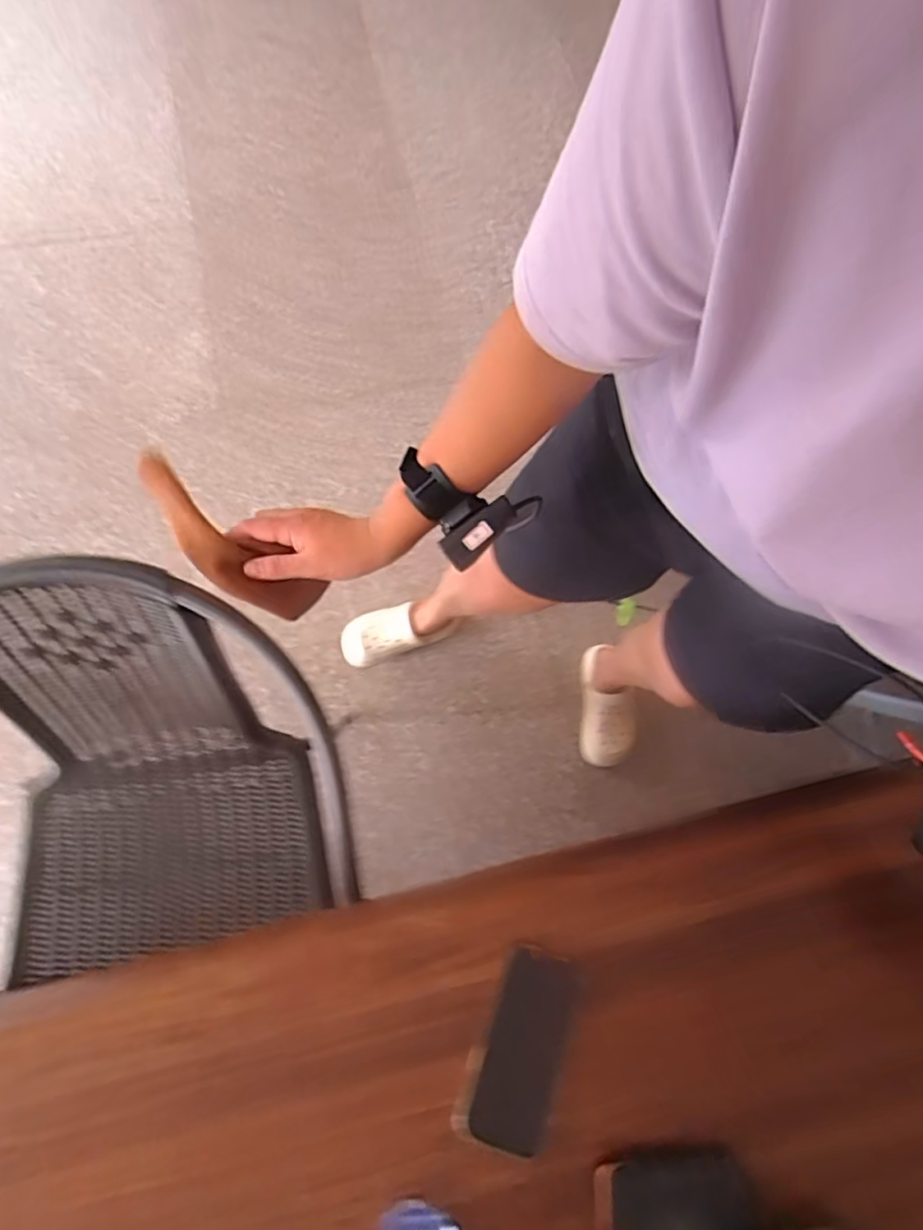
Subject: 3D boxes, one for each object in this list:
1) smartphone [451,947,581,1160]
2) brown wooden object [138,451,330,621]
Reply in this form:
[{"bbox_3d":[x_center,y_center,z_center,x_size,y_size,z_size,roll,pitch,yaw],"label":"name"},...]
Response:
[{"bbox_3d":[0.054,0.371,0.538,0.079,0.013,0.152,22,73,1],"label":"smartphone"},{"bbox_3d":[-0.205,-0.061,0.530,0.180,0.022,0.055,44,73,-8],"label":"brown wooden object"}]

